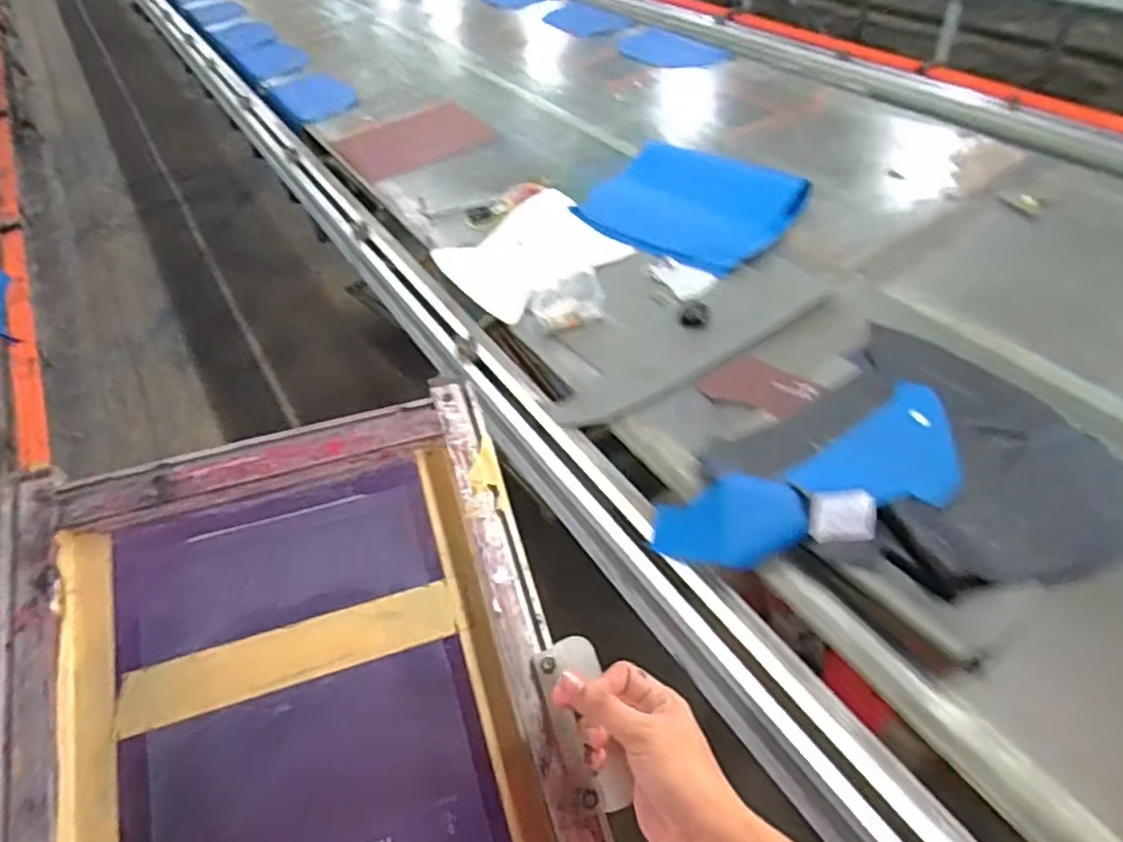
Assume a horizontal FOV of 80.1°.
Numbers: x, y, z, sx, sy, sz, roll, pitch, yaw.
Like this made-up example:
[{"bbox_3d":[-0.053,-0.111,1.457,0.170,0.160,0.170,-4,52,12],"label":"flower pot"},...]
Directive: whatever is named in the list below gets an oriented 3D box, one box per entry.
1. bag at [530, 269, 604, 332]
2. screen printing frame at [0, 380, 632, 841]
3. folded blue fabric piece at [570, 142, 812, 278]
[{"bbox_3d":[0.008,-0.217,1.169,0.126,0.069,0.094,0,48,4],"label":"bag"},{"bbox_3d":[-0.184,0.250,0.490,0.389,0.039,0.544,-14,65,-12],"label":"screen printing frame"},{"bbox_3d":[0.272,-0.459,1.374,0.405,0.051,0.367,30,56,27],"label":"folded blue fabric piece"}]

